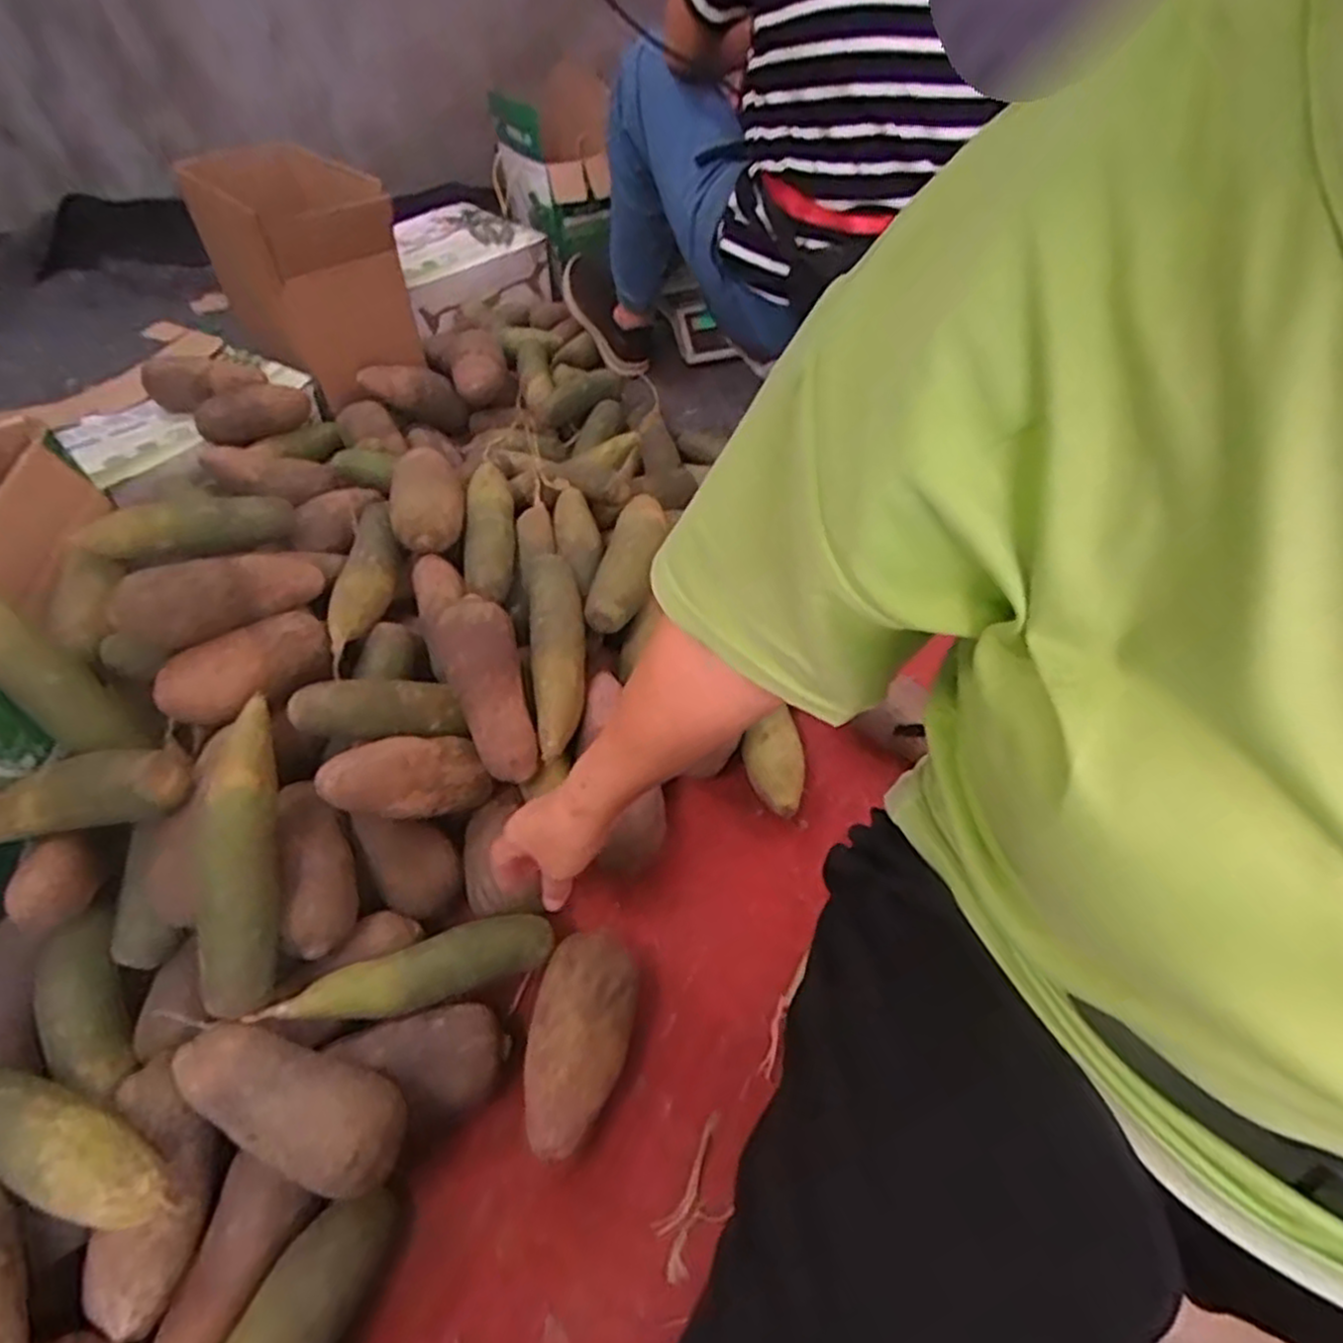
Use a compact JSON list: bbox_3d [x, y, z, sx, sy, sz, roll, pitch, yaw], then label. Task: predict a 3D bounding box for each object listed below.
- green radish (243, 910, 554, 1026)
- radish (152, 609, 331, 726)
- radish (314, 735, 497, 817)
[{"bbox_3d":[-0.202,0.240,0.614,0.213,0.043,0.049,-20,50,-17],"label":"green radish"},{"bbox_3d":[-0.380,-0.005,0.697,0.059,0.052,0.142,34,56,28],"label":"radish"},{"bbox_3d":[-0.231,0.094,0.685,0.144,0.057,0.061,3,38,-40],"label":"radish"}]

